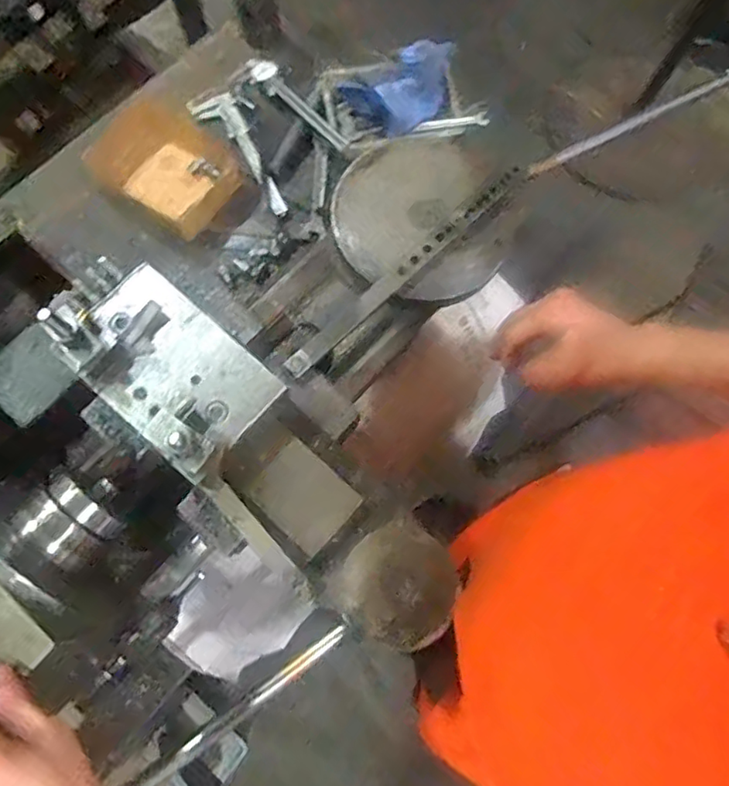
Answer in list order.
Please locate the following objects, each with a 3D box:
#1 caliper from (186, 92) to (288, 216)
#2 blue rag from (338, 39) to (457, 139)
[{"bbox_3d":[-0.163,-0.325,0.790,0.056,0.015,0.221,-31,78,-10],"label":"caliper"},{"bbox_3d":[0.039,-0.394,0.755,0.140,0.070,0.097,6,74,0],"label":"blue rag"}]

